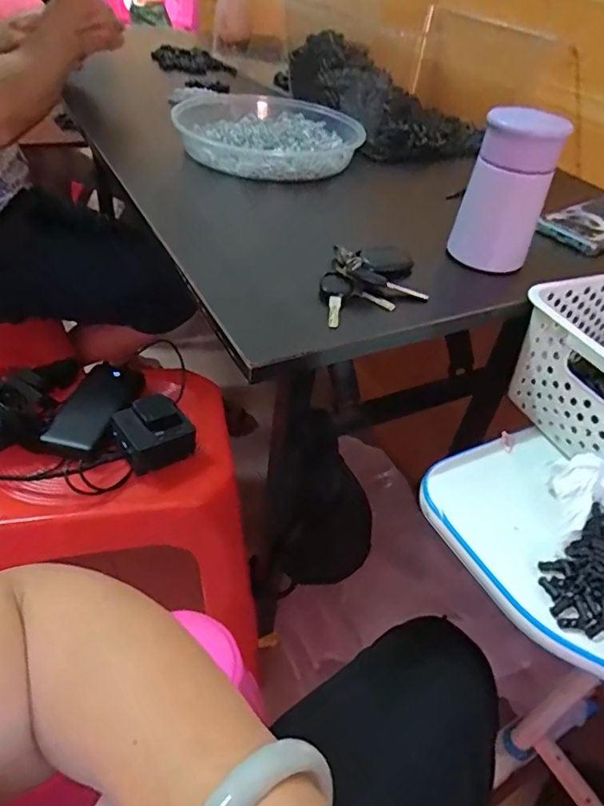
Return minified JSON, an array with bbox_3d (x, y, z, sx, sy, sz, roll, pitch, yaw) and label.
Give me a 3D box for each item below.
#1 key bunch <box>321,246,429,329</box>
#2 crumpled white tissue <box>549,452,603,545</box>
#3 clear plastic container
[{"bbox_3d":[0.058,-0.098,0.457,0.094,0.024,0.109,-3,43,-12],"label":"key bunch"},{"bbox_3d":[0.212,0.067,0.415,0.063,0.033,0.043,-27,52,-32],"label":"crumpled white tissue"},{"bbox_3d":[-0.042,-0.350,0.704,0.226,0.040,0.258,-7,44,-15],"label":"clear plastic container"}]

